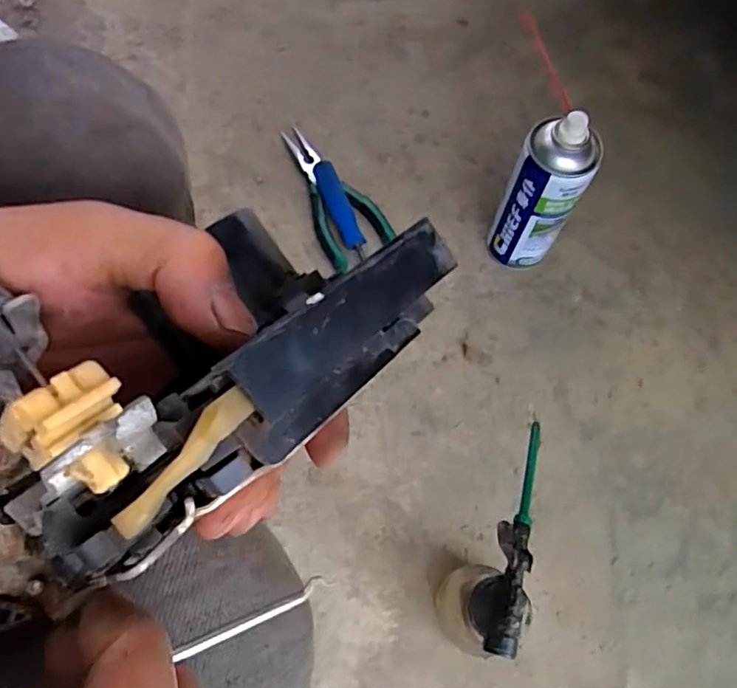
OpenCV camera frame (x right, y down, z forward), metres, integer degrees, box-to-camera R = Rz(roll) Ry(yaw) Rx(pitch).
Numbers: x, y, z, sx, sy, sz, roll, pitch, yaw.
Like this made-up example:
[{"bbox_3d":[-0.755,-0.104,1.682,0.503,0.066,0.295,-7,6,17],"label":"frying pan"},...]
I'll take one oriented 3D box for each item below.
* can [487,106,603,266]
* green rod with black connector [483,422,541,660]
[{"bbox_3d":[0.157,-0.135,0.543,0.066,0.182,0.057,25,71,9],"label":"can"},{"bbox_3d":[0.102,0.129,0.397,0.026,0.027,0.149,11,69,2],"label":"green rod with black connector"}]

